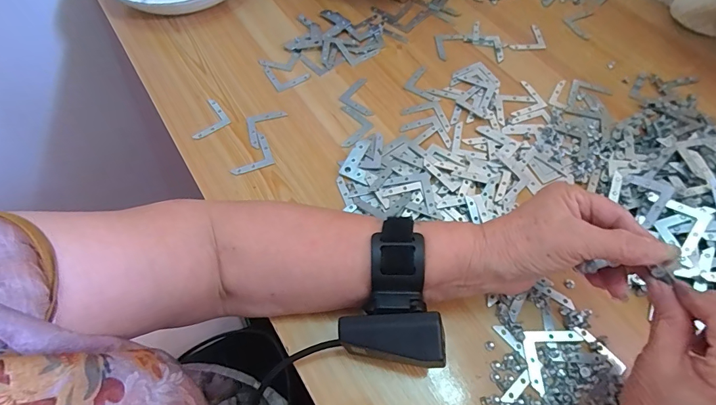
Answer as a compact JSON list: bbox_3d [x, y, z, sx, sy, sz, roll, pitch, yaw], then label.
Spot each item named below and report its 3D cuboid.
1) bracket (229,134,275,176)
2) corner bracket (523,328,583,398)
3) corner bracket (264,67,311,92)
[{"bbox_3d":[-0.109,-0.048,0.384,0.042,0.004,0.041,-20,62,-10],"label":"bracket"},{"bbox_3d":[0.140,0.111,0.289,0.034,0.005,0.055,40,68,20],"label":"corner bracket"},{"bbox_3d":[-0.083,-0.148,0.444,0.042,0.004,0.039,-32,69,-12],"label":"corner bracket"}]

